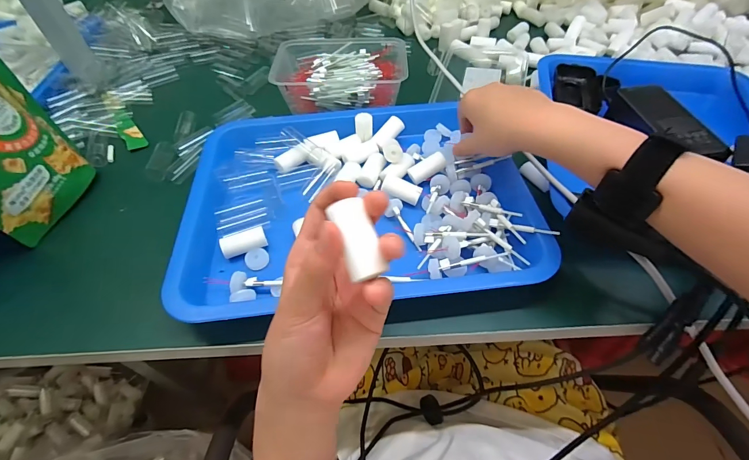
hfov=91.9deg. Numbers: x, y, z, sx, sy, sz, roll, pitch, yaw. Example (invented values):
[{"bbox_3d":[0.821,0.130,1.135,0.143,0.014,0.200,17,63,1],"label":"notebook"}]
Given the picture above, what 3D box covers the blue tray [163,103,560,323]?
[{"bbox_3d":[-0.016,-0.039,0.381,0.335,0.040,0.267,-6,52,-2],"label":"blue tray"}]

